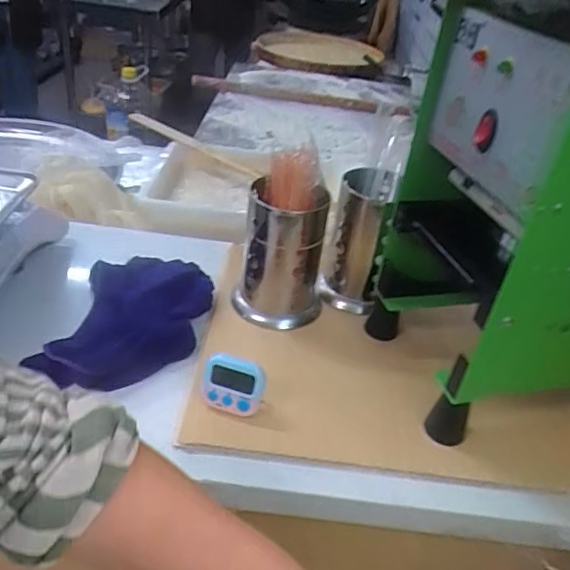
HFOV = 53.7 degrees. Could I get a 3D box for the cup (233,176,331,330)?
[{"bbox_3d":[0.000,-0.049,0.723,0.109,0.155,0.109,8,35,1],"label":"cup"}]

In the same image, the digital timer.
[{"bbox_3d":[-0.053,0.104,0.583,0.063,0.059,0.016,10,11,3],"label":"digital timer"}]

